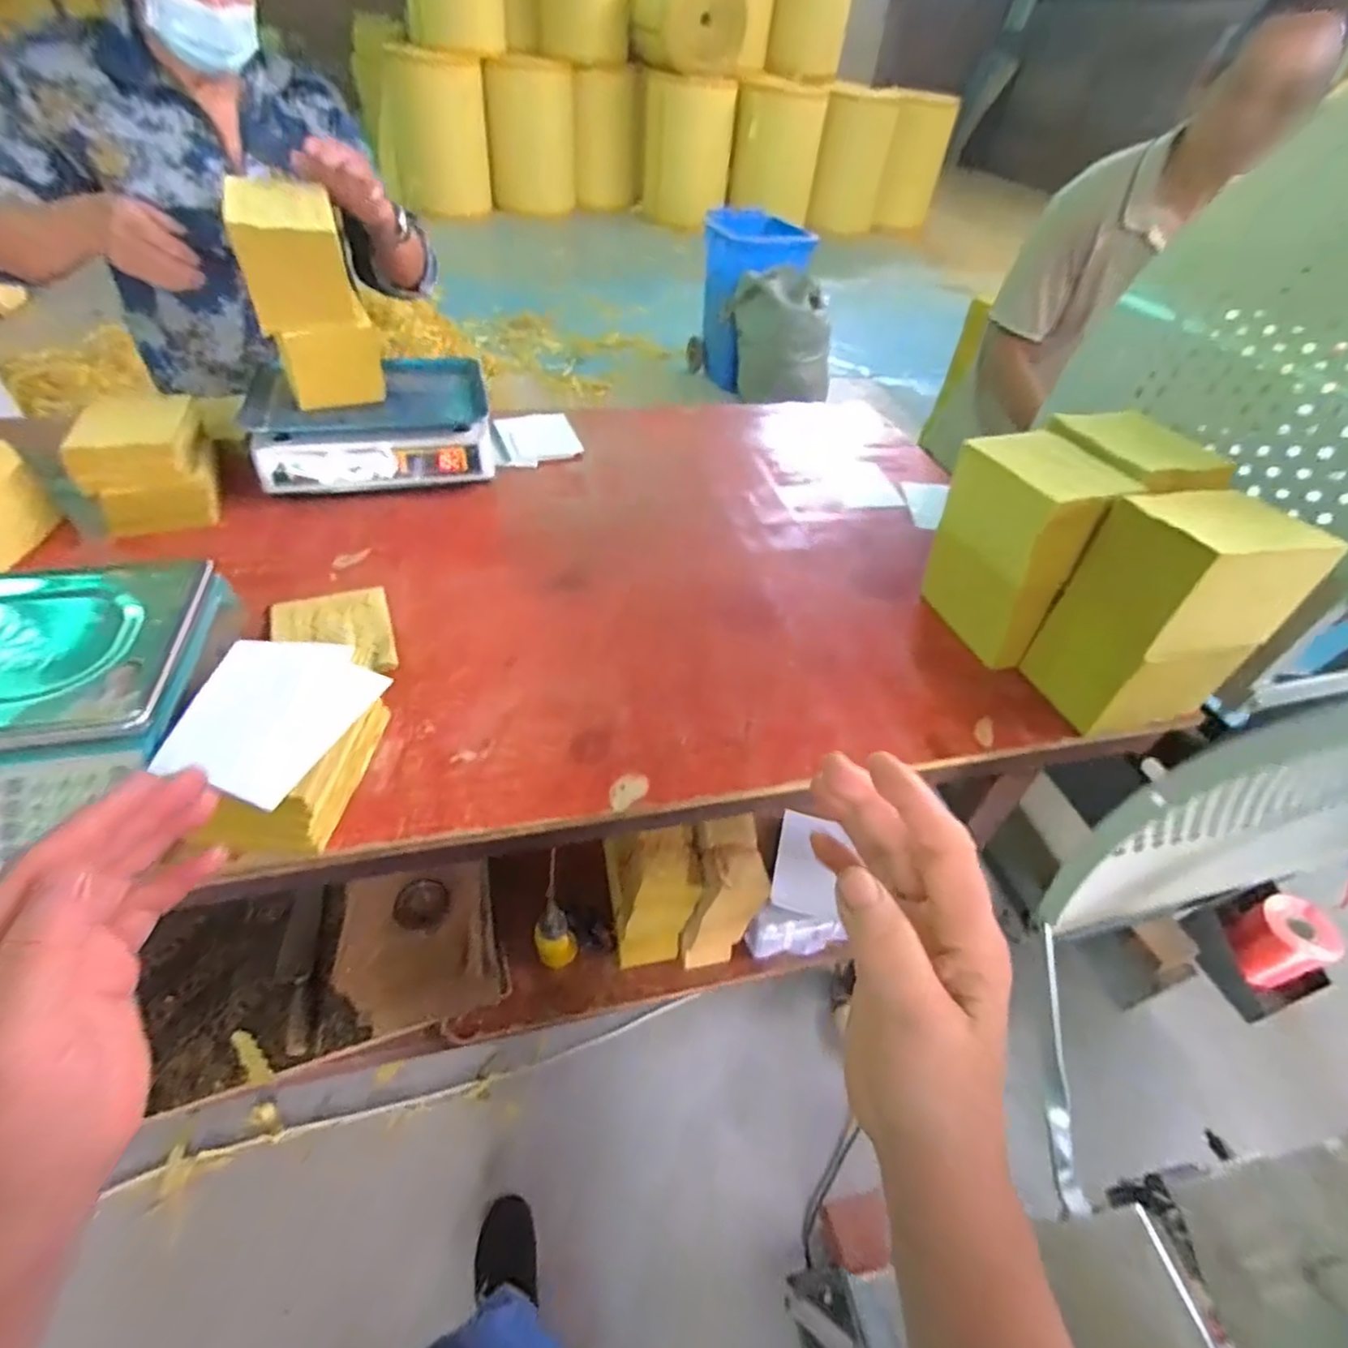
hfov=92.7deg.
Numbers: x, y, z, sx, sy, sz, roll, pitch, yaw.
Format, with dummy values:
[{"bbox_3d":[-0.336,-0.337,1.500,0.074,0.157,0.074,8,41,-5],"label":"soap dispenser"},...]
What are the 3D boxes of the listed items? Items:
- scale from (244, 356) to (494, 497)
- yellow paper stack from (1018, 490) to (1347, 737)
[{"bbox_3d":[-0.459,-0.383,1.006,0.333,0.114,0.240,-10,48,-15],"label":"scale"},{"bbox_3d":[0.506,-0.066,0.670,0.155,0.223,0.127,-5,47,-11],"label":"yellow paper stack"}]

